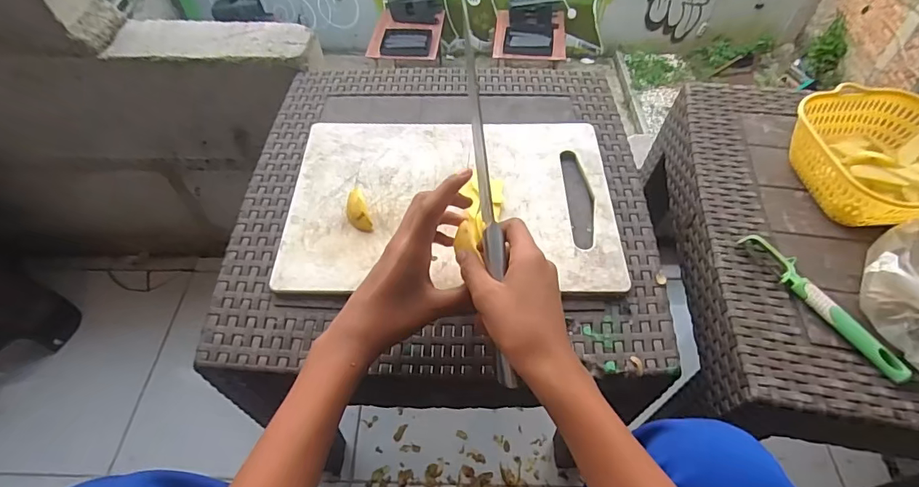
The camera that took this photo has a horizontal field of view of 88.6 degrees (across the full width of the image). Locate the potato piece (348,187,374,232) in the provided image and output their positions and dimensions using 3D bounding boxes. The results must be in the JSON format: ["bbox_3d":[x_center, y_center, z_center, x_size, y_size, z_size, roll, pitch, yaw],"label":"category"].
[{"bbox_3d":[-0.109,-0.038,0.493,0.020,0.018,0.059,-19,57,-13],"label":"potato piece"}]

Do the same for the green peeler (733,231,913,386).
[{"bbox_3d":[0.344,0.055,0.450,0.023,0.014,0.170,-23,58,-16],"label":"green peeler"}]

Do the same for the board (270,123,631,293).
[{"bbox_3d":[-0.006,-0.051,0.514,0.347,0.009,0.231,0,55,-1],"label":"board"}]

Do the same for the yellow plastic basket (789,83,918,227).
[{"bbox_3d":[0.458,-0.087,0.516,0.164,0.072,0.170,-10,56,-8],"label":"yellow plastic basket"}]

